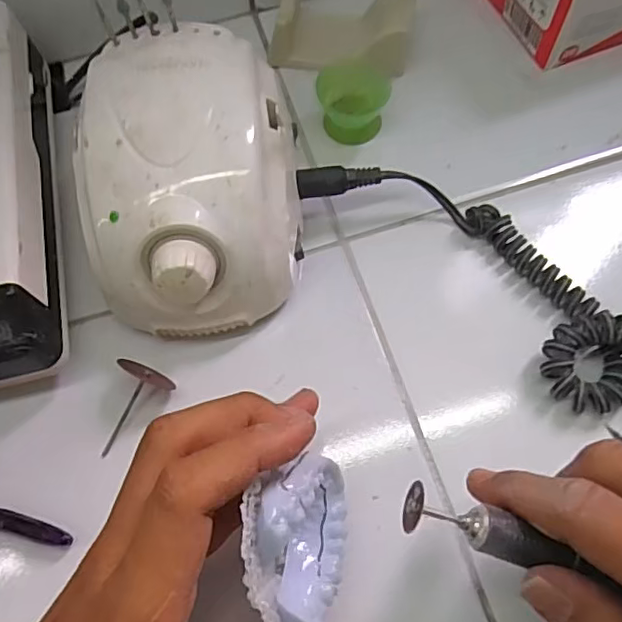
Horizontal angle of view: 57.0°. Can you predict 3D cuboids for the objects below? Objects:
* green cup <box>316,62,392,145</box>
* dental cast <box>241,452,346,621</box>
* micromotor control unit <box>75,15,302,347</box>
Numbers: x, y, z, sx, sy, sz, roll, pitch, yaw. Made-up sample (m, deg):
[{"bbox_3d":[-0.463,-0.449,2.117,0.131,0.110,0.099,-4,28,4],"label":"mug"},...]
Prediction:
[{"bbox_3d":[0.026,-0.128,0.352,0.042,0.025,0.038,1,68,2],"label":"green cup"},{"bbox_3d":[-0.007,0.085,0.223,0.029,0.069,0.065,1,36,27],"label":"dental cast"},{"bbox_3d":[-0.061,-0.062,0.294,0.102,0.082,0.139,-7,68,-1],"label":"micromotor control unit"}]

